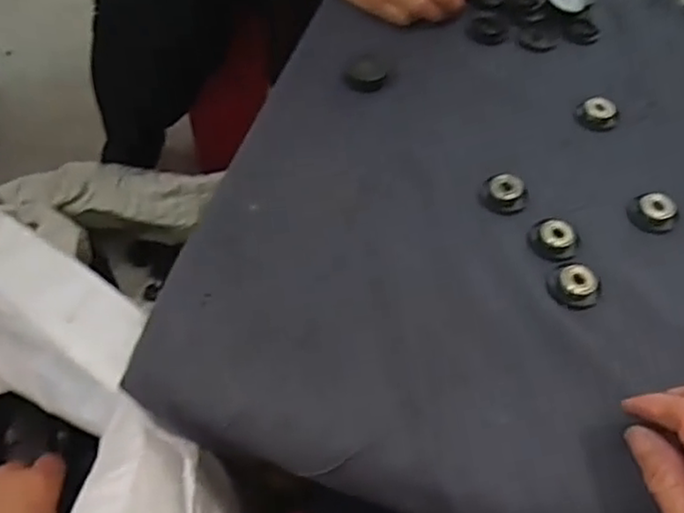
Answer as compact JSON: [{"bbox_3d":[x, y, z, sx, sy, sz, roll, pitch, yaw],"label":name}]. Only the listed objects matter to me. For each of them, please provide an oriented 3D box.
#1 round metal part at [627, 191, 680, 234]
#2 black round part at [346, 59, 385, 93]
[{"bbox_3d":[0.213,-0.030,0.467,0.032,0.015,0.028,35,58,20],"label":"round metal part"},{"bbox_3d":[0.019,-0.143,0.536,0.031,0.010,0.030,2,53,-3],"label":"black round part"}]

